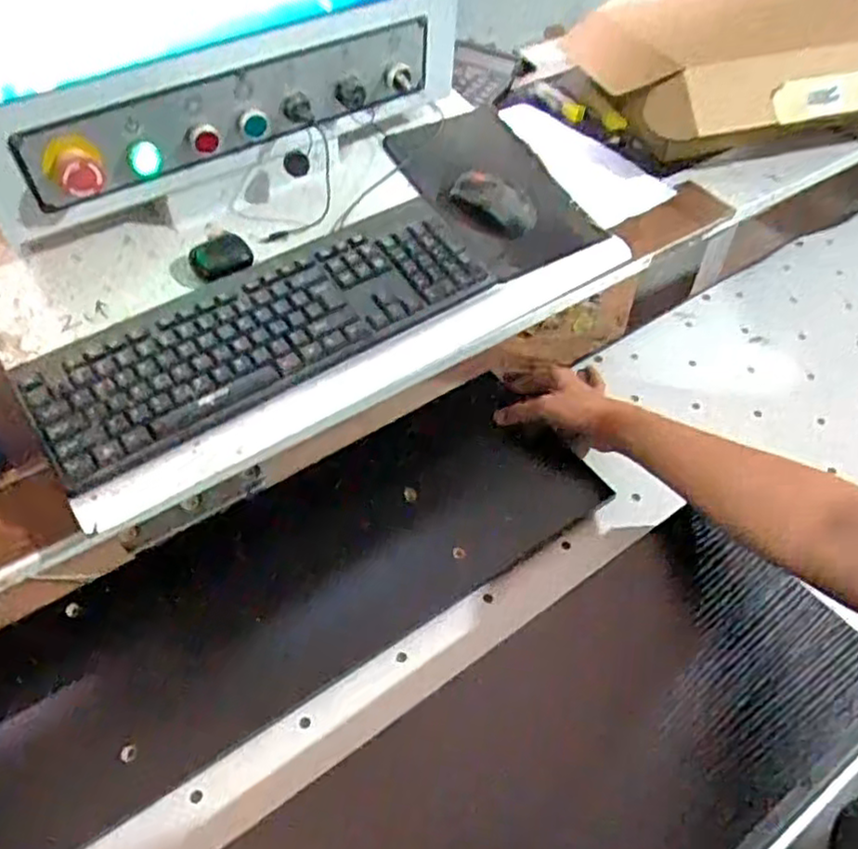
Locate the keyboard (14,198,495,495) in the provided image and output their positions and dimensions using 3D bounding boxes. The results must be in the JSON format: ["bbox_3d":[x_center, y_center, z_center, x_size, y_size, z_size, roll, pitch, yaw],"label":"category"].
[{"bbox_3d":[-0.144,-0.093,0.662,0.434,0.039,0.132,-28,55,-22],"label":"keyboard"}]

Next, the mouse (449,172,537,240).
[{"bbox_3d":[0.066,-0.236,0.768,0.095,0.037,0.065,18,52,15],"label":"mouse"}]

